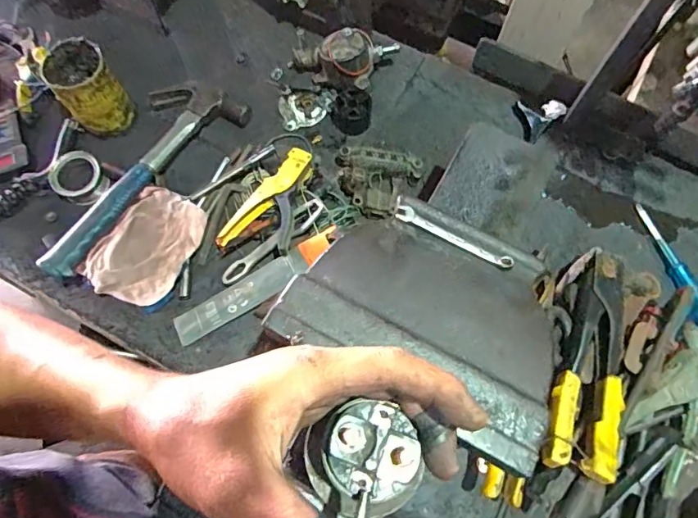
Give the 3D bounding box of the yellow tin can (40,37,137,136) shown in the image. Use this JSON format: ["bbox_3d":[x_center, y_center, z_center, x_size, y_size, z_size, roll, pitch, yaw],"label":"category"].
[{"bbox_3d":[-0.344,-0.224,0.660,0.076,0.105,0.080,-35,74,-13],"label":"yellow tin can"}]

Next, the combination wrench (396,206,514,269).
[{"bbox_3d":[0.095,-0.020,0.454,0.111,0.007,0.015,27,71,8],"label":"combination wrench"}]

